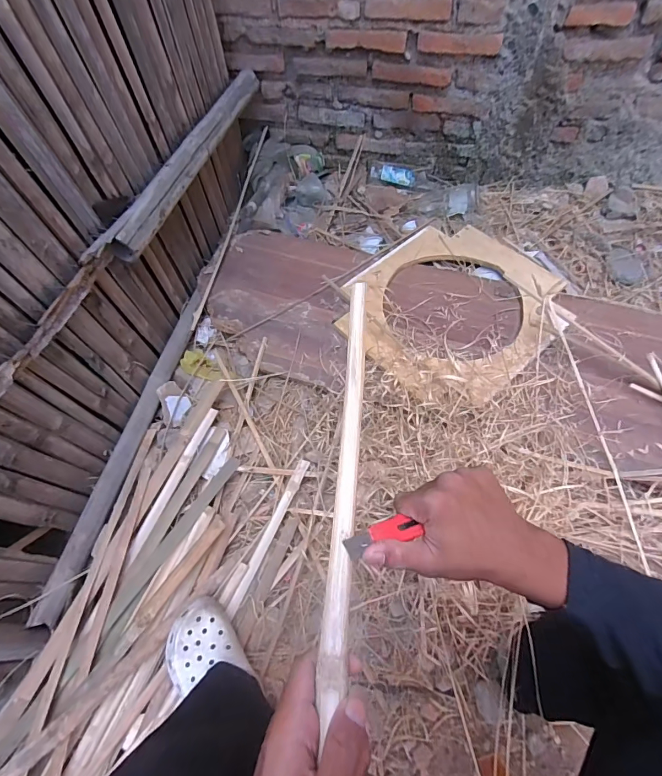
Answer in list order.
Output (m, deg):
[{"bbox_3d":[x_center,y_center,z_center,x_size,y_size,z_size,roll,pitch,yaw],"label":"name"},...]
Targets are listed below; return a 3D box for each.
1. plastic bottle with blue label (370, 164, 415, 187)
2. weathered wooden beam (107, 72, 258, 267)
[{"bbox_3d":[0.197,-0.679,1.259,0.145,0.048,0.058,9,59,9],"label":"plastic bottle with blue label"},{"bbox_3d":[-0.311,-0.560,0.927,0.069,0.048,0.730,10,59,9],"label":"weathered wooden beam"}]

